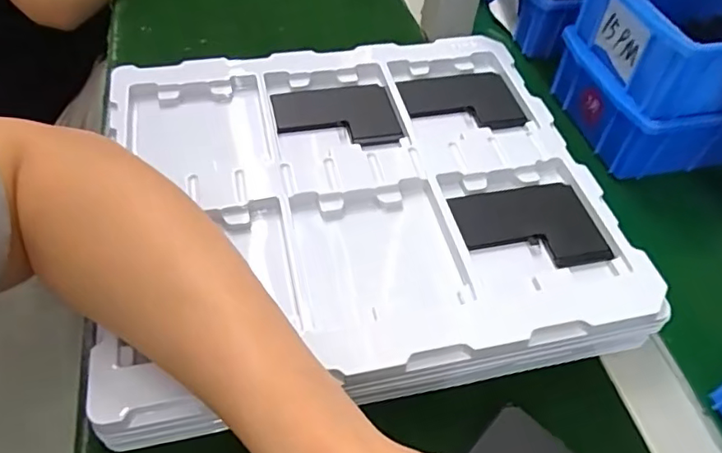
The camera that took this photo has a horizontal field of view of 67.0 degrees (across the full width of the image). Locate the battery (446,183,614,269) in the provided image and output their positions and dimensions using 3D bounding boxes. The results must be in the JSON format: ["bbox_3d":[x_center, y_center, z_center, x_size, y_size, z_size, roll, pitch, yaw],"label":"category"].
[{"bbox_3d":[0.108,0.001,0.355,0.087,0.006,0.065,-7,52,-10],"label":"battery"}]

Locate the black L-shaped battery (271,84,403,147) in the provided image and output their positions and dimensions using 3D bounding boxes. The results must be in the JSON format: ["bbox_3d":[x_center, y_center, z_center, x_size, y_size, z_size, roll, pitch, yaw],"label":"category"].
[{"bbox_3d":[-0.019,-0.085,0.416,0.090,0.008,0.070,-8,52,-11],"label":"black L-shaped battery"}]

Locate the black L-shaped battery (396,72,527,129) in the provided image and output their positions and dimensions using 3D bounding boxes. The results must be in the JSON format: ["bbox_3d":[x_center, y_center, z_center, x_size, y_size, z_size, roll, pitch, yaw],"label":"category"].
[{"bbox_3d":[0.080,-0.098,0.434,0.087,0.007,0.070,-7,52,-10],"label":"black L-shaped battery"}]

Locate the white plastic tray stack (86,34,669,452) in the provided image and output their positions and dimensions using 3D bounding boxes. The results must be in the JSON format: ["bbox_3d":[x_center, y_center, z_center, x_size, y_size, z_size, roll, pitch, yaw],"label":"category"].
[{"bbox_3d":[-0.002,-0.022,0.376,0.314,0.041,0.271,-8,52,-11],"label":"white plastic tray stack"}]

